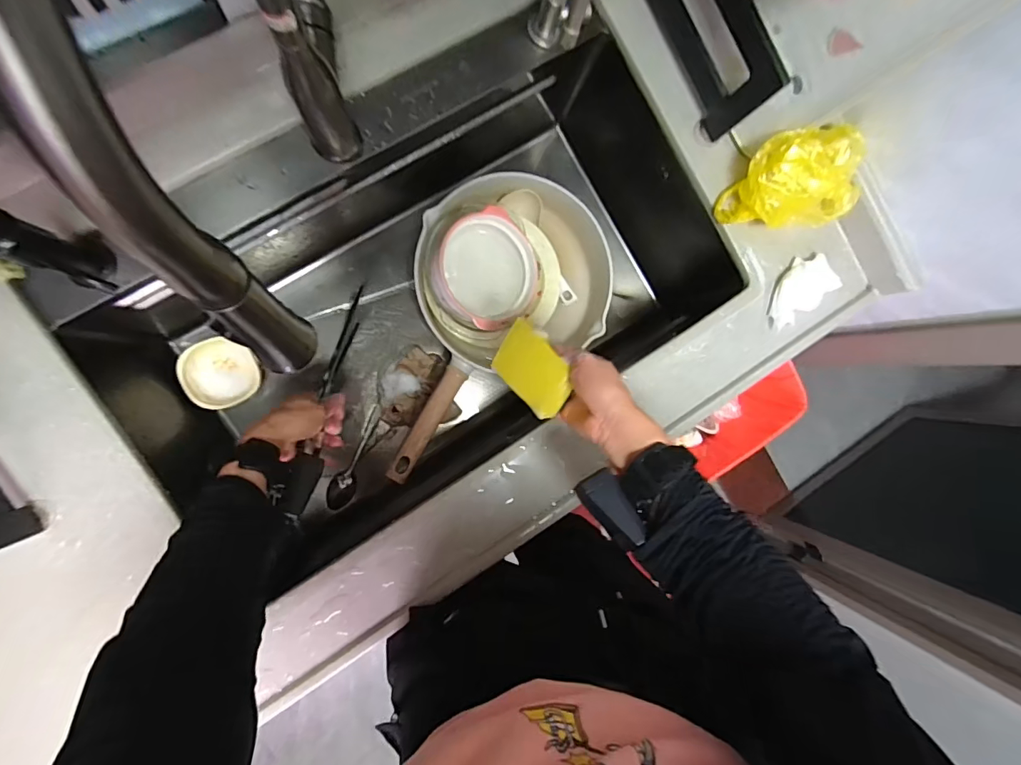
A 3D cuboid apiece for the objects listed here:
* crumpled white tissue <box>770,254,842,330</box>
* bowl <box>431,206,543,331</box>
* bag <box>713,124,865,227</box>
[{"bbox_3d":[0.362,-0.113,0.592,0.100,0.014,0.060,-42,97,-6],"label":"crumpled white tissue"},{"bbox_3d":[-0.029,-0.153,0.686,0.152,0.080,0.151,40,85,-8],"label":"bowl"},{"bbox_3d":[0.318,-0.228,0.539,0.120,0.091,0.090,-10,93,-9],"label":"bag"}]

